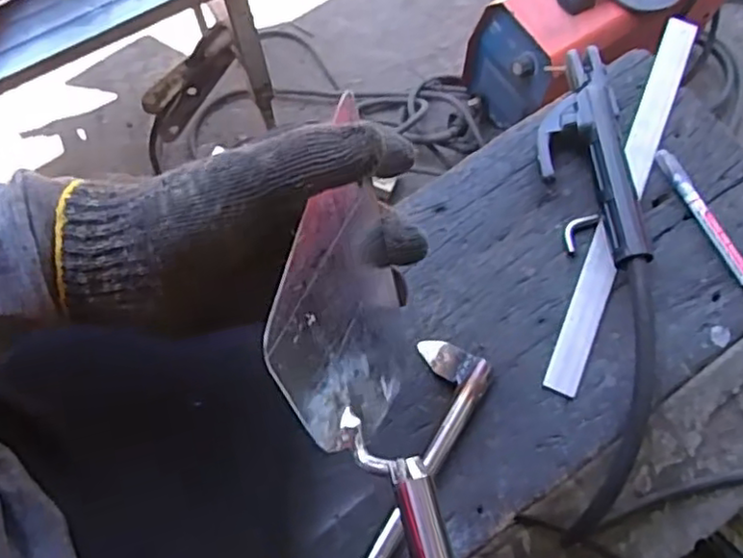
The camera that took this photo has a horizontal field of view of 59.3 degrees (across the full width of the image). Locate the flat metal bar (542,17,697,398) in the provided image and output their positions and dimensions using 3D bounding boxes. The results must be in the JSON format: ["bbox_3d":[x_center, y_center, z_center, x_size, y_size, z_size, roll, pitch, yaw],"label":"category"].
[{"bbox_3d":[0.210,-0.070,0.540,0.026,0.009,0.350,23,76,2],"label":"flat metal bar"}]

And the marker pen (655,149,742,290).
[{"bbox_3d":[0.274,-0.048,0.533,0.016,0.011,0.134,-25,78,-7],"label":"marker pen"}]

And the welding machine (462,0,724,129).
[{"bbox_3d":[0.291,-0.339,0.869,0.283,0.200,0.149,-26,78,-7],"label":"welding machine"}]

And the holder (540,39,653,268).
[{"bbox_3d":[0.171,-0.102,0.523,0.066,0.041,0.194,-3,76,-2],"label":"holder"}]

